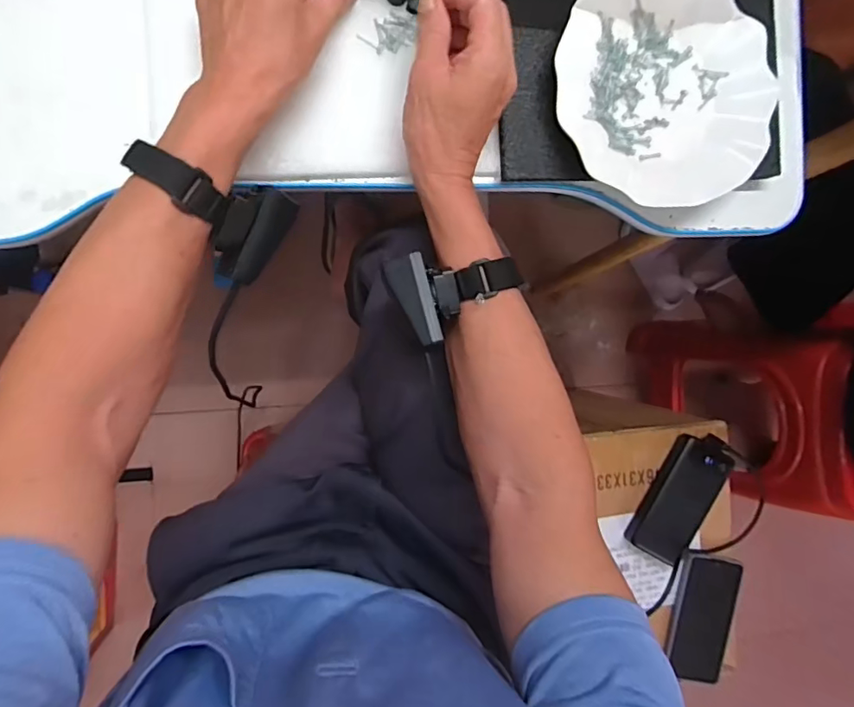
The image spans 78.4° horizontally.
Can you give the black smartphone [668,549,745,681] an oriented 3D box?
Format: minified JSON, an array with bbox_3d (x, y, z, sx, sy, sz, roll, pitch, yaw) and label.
[{"bbox_3d":[0.359,0.339,0.676,0.084,0.012,0.161,8,90,-9],"label":"black smartphone"}]

